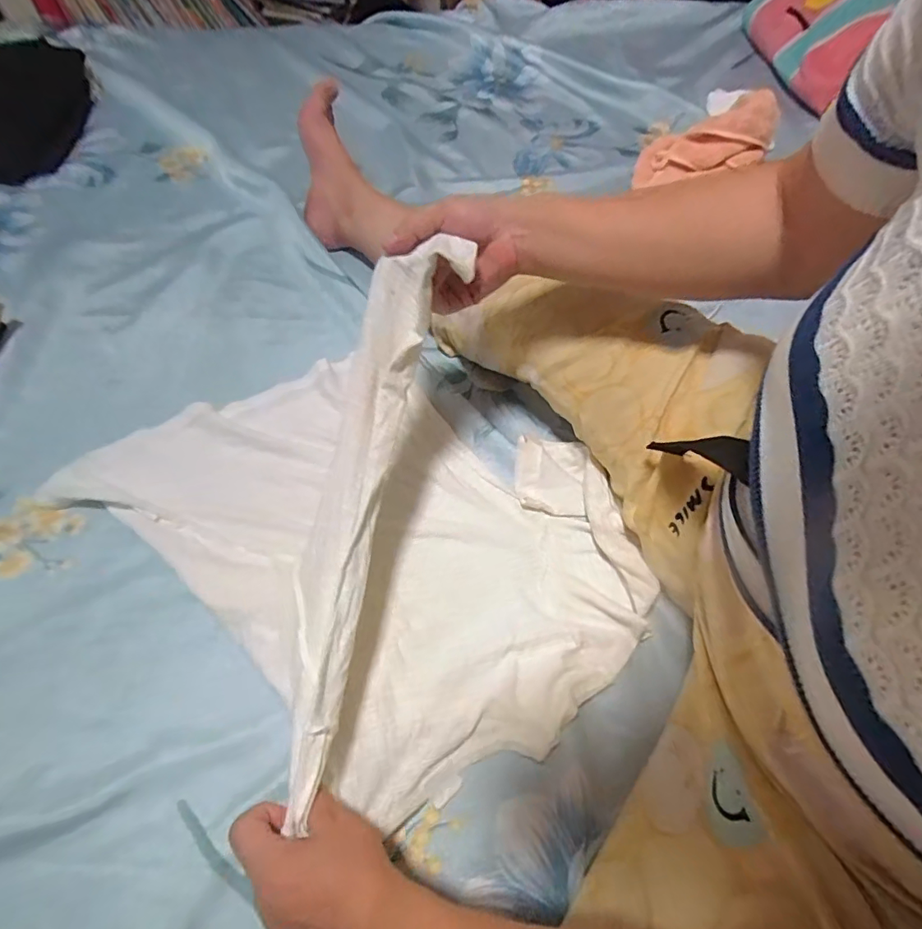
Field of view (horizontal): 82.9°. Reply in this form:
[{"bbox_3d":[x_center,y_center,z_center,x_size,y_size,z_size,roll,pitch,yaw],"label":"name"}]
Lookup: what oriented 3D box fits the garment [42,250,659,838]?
[{"bbox_3d":[-0.078,0.014,0.446,0.366,0.203,0.490,-41,70,-19],"label":"garment"}]

